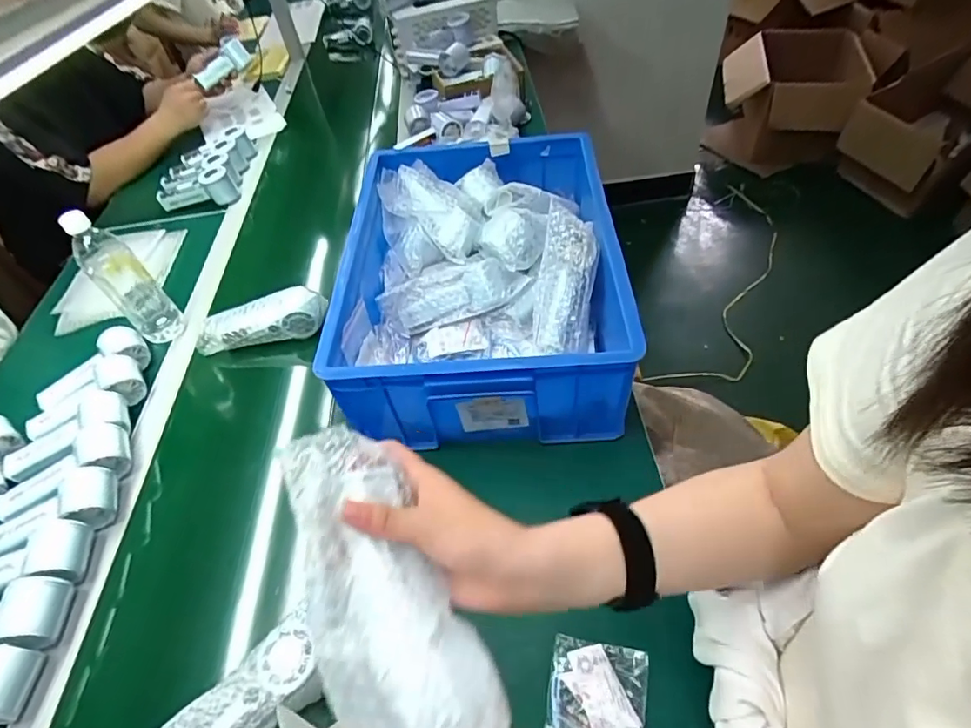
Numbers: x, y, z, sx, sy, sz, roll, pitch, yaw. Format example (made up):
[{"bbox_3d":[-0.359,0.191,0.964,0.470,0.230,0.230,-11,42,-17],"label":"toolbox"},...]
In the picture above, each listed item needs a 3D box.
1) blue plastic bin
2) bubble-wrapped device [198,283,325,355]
[{"bbox_3d":[0.001,-0.118,0.738,0.352,0.165,0.451,-3,50,4],"label":"blue plastic bin"},{"bbox_3d":[-0.347,-0.069,0.814,0.195,0.058,0.050,-12,50,-4],"label":"bubble-wrapped device"}]

